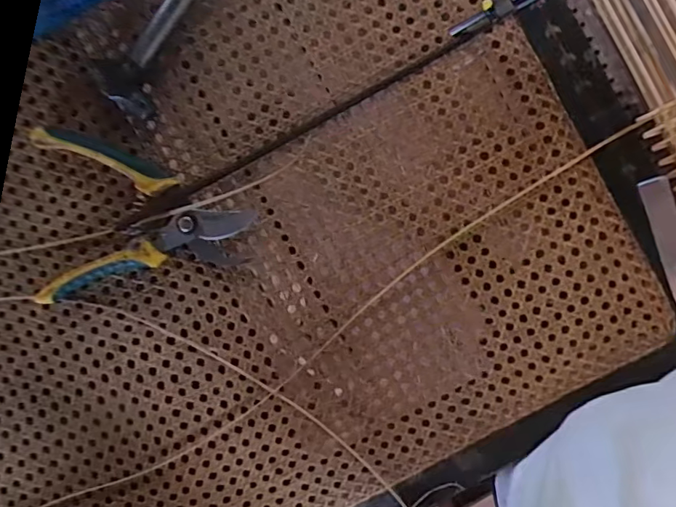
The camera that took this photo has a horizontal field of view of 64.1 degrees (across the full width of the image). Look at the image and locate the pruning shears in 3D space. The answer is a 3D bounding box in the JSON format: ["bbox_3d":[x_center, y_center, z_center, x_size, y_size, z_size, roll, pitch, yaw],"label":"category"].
[{"bbox_3d":[-0.159,-0.028,0.440,0.174,0.023,0.136,3,93,2],"label":"pruning shears"}]

